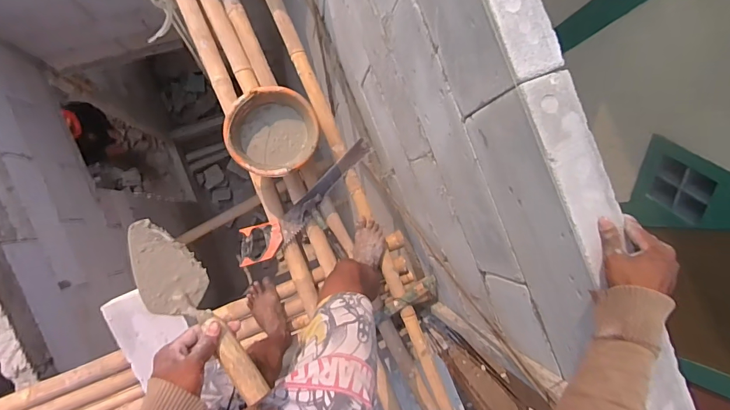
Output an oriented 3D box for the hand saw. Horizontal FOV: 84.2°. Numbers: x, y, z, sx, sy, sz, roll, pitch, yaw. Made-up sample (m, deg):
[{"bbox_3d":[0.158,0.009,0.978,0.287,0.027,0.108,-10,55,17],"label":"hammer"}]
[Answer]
[{"bbox_3d":[-0.193,-0.020,1.289,0.129,0.034,0.551,44,83,-6],"label":"hand saw"}]

